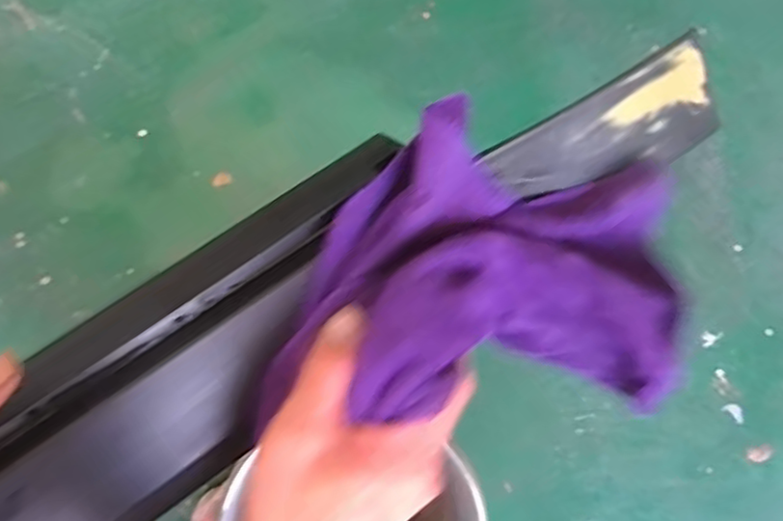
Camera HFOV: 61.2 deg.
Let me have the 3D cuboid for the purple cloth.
[{"bbox_3d":[0.049,0.008,0.341,0.203,0.068,0.155,8,79,0],"label":"purple cloth"}]

